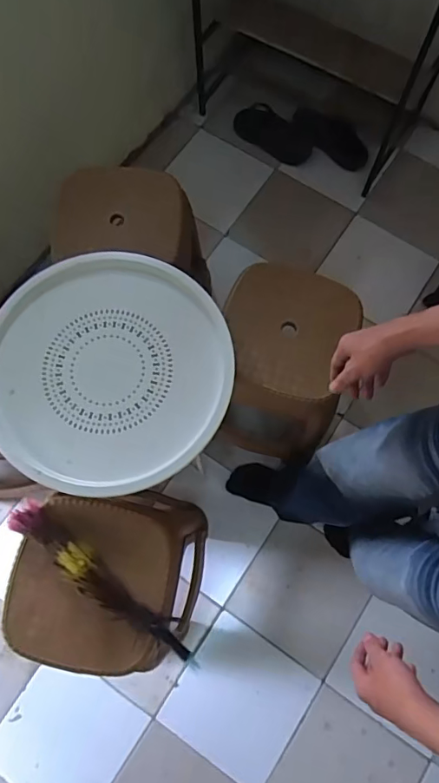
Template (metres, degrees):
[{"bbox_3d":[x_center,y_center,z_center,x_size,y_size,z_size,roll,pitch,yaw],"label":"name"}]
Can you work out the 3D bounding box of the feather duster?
[{"bbox_3d":[-0.192,0.317,0.813,0.372,0.065,0.062,37,78,8],"label":"feather duster"}]

